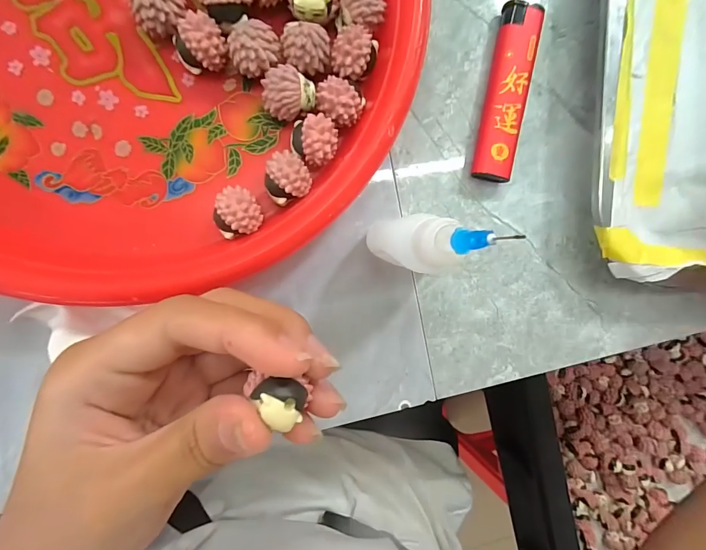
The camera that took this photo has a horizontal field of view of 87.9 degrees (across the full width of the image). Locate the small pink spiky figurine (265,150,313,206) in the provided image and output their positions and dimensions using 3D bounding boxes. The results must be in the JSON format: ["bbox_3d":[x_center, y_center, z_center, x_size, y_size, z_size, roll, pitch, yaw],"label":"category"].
[{"bbox_3d":[-0.028,-0.041,0.154,0.018,0.019,0.020,-27,97,-3],"label":"small pink spiky figurine"}]

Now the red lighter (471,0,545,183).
[{"bbox_3d":[0.070,-0.083,0.169,0.018,0.012,0.079,10,92,-7],"label":"red lighter"}]

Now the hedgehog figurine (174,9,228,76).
[{"bbox_3d":[-0.061,-0.091,0.148,0.019,0.018,0.018,-1,95,-6],"label":"hedgehog figurine"}]

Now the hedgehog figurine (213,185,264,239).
[{"bbox_3d":[-0.048,-0.026,0.153,0.018,0.019,0.019,-1,95,-6],"label":"hedgehog figurine"}]

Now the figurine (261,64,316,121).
[{"bbox_3d":[-0.026,-0.074,0.153,0.020,0.018,0.019,2,95,-6],"label":"figurine"}]

